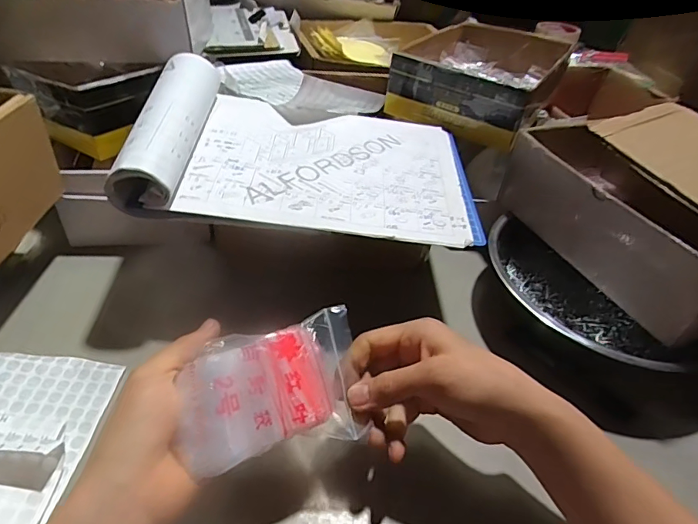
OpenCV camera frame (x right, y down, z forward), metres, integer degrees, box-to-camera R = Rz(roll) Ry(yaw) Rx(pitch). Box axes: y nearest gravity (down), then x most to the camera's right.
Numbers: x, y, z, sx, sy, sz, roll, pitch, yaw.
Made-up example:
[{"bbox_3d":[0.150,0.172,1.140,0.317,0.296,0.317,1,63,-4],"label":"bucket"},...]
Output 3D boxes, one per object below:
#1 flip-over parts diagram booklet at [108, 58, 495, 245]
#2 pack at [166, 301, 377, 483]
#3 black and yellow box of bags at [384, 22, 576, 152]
[{"bbox_3d":[-0.033,-0.113,0.448,0.316,0.062,0.214,4,40,-4],"label":"flip-over parts diagram booklet"},{"bbox_3d":[-0.050,0.084,0.310,0.117,0.031,0.086,-10,78,-12],"label":"pack"},{"bbox_3d":[0.180,-0.256,0.628,0.180,0.065,0.261,25,43,19],"label":"black and yellow box of bags"}]

